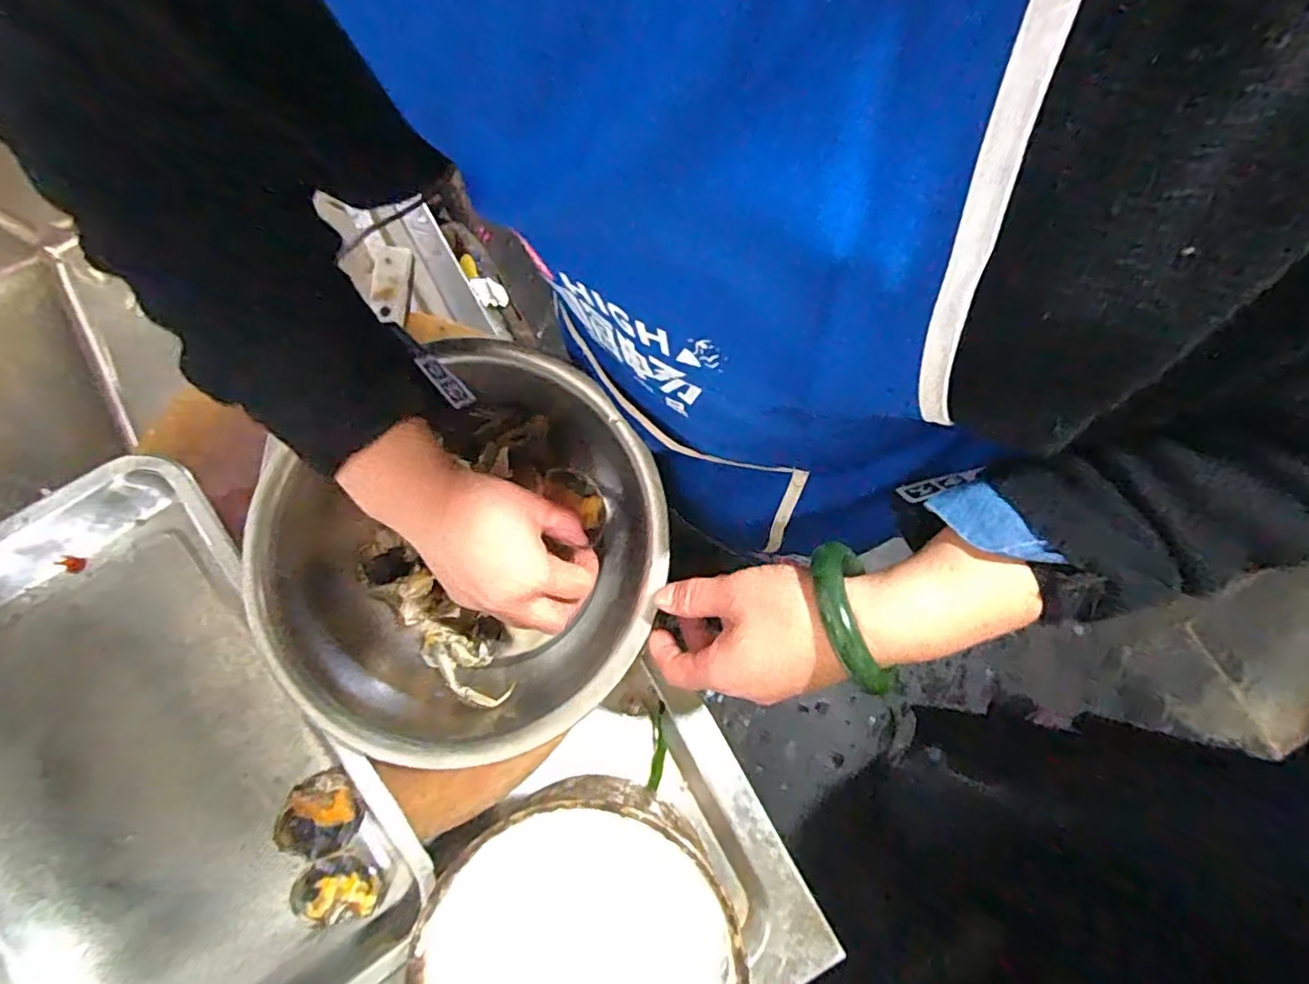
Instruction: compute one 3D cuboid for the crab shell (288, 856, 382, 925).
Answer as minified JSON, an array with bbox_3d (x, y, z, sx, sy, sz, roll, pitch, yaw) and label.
[{"bbox_3d":[-0.222,0.277,0.434,0.055,0.016,0.044,-13,79,-2],"label":"crab shell"}]

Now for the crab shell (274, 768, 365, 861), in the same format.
[{"bbox_3d":[-0.236,0.228,0.440,0.055,0.016,0.054,0,79,0],"label":"crab shell"}]

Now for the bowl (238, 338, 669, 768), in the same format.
[{"bbox_3d":[-0.132,0.045,0.457,0.269,0.113,0.267,0,79,0],"label":"bowl"}]

